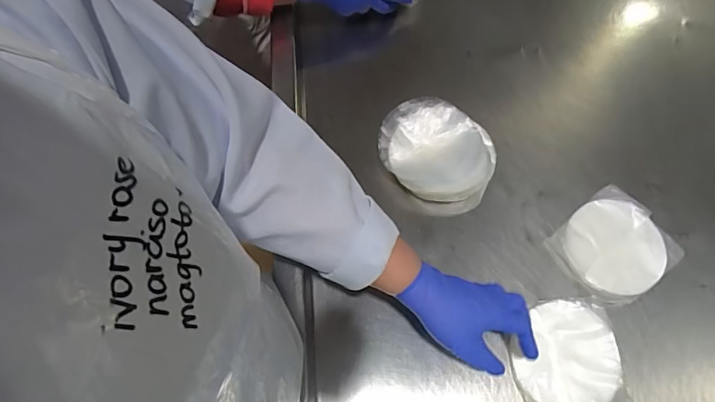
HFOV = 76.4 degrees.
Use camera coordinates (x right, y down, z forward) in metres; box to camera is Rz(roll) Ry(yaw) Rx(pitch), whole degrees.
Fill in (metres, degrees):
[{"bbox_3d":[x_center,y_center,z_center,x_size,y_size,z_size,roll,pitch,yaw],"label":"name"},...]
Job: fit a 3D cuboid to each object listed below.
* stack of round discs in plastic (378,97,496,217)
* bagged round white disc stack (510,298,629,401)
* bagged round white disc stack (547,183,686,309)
[{"bbox_3d":[0.105,-0.061,0.608,0.152,0.074,0.124,25,69,7],"label":"stack of round discs in plastic"},{"bbox_3d":[0.242,0.182,0.532,0.122,0.011,0.125,1,68,-2],"label":"bagged round white disc stack"},{"bbox_3d":[0.327,0.057,0.576,0.134,0.020,0.122,1,68,-2],"label":"bagged round white disc stack"}]

